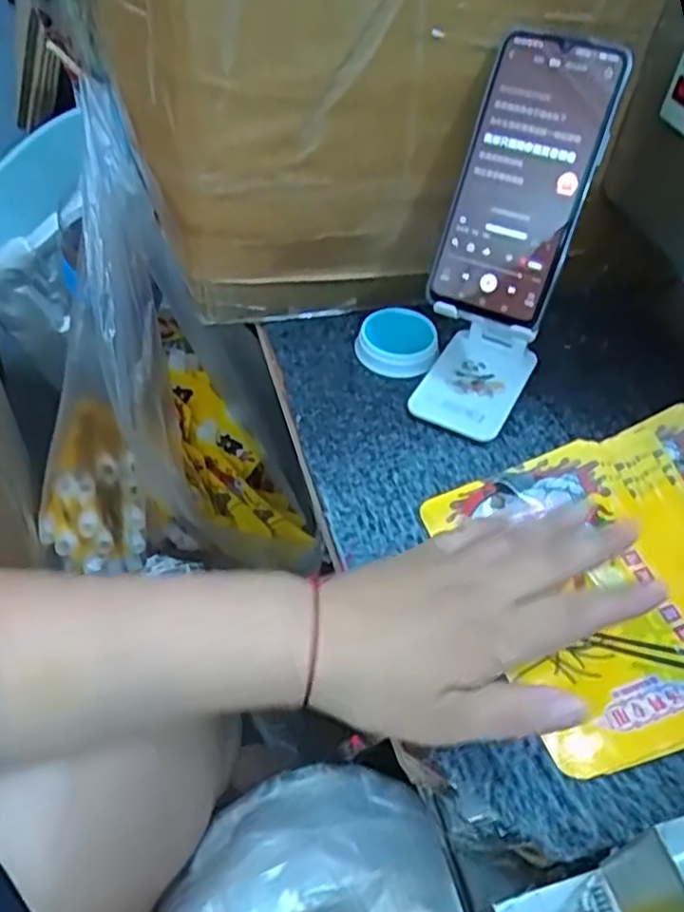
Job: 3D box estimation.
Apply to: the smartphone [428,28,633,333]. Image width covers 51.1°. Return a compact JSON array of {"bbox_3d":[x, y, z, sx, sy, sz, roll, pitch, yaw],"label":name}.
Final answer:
[{"bbox_3d":[0.107,-0.161,0.427,0.075,0.159,0.008,21,22,14],"label":"smartphone"}]

